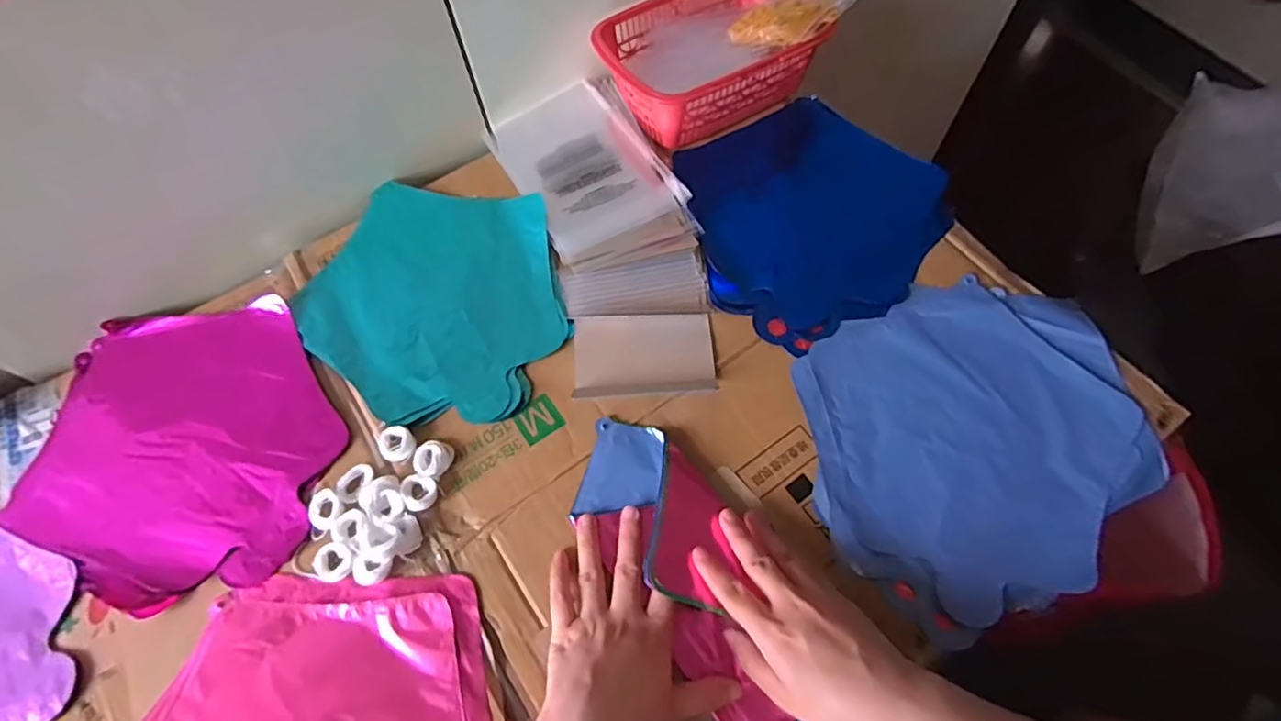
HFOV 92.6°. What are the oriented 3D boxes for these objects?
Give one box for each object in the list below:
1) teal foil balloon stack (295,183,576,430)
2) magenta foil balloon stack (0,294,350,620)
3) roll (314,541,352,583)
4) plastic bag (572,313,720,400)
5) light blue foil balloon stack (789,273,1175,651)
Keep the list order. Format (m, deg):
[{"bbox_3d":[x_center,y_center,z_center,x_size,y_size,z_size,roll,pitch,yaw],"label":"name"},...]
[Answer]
[{"bbox_3d":[-0.181,-0.057,0.529,0.218,0.007,0.247,-14,63,-5],"label":"teal foil balloon stack"},{"bbox_3d":[-0.357,0.062,0.481,0.236,0.020,0.235,2,63,3],"label":"magenta foil balloon stack"},{"bbox_3d":[-0.215,0.141,0.429,0.027,0.006,0.028,-1,63,2],"label":"roll"},{"bbox_3d":[0.003,-0.006,0.496,0.112,0.008,0.075,-5,63,0],"label":"plastic bag"},{"bbox_3d":[0.254,0.053,0.466,0.268,0.017,0.228,-27,65,-12],"label":"light blue foil balloon stack"}]

